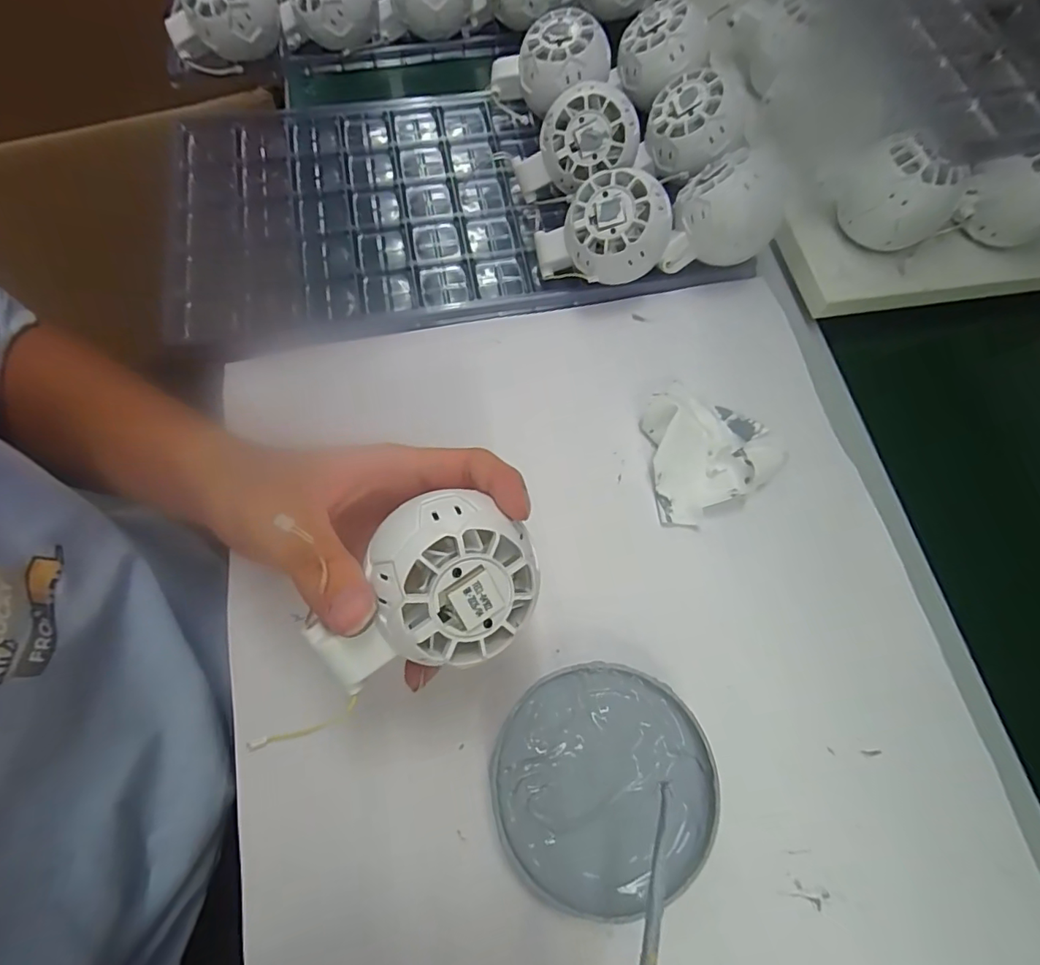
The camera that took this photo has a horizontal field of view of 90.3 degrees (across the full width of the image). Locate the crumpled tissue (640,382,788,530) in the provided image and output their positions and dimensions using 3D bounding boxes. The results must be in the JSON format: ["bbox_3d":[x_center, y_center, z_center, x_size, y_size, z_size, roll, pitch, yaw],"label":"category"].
[{"bbox_3d":[0.114,-0.019,0.296,0.078,0.023,0.081,-5,70,-3],"label":"crumpled tissue"}]

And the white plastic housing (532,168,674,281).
[{"bbox_3d":[0.051,-0.153,0.320,0.070,0.064,0.057,-13,71,-6],"label":"white plastic housing"}]

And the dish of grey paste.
[{"bbox_3d":[0.038,0.138,0.240,0.097,0.020,0.095,0,70,-1],"label":"dish of grey paste"}]

